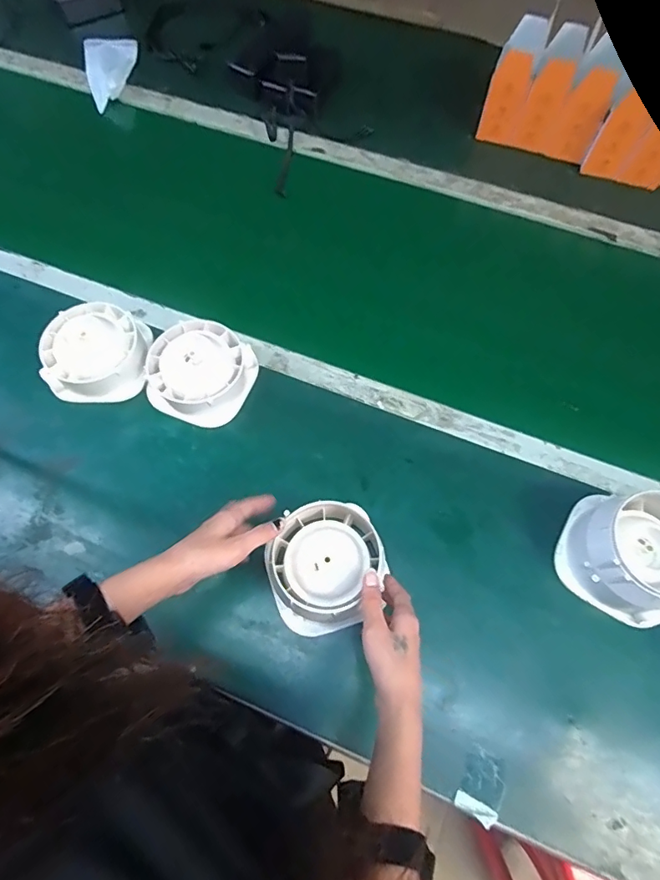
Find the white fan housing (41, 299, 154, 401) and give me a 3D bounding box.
[{"bbox_3d":[-0.324,-0.123,0.671,0.140,0.063,0.129,0,67,-1],"label":"white fan housing"}]

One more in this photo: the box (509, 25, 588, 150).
[{"bbox_3d":[0.368,-0.594,0.818,0.071,0.140,0.101,21,68,8],"label":"box"}]

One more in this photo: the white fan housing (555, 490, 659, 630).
[{"bbox_3d":[0.345,0.125,0.548,0.131,0.099,0.137,31,70,11],"label":"white fan housing"}]

